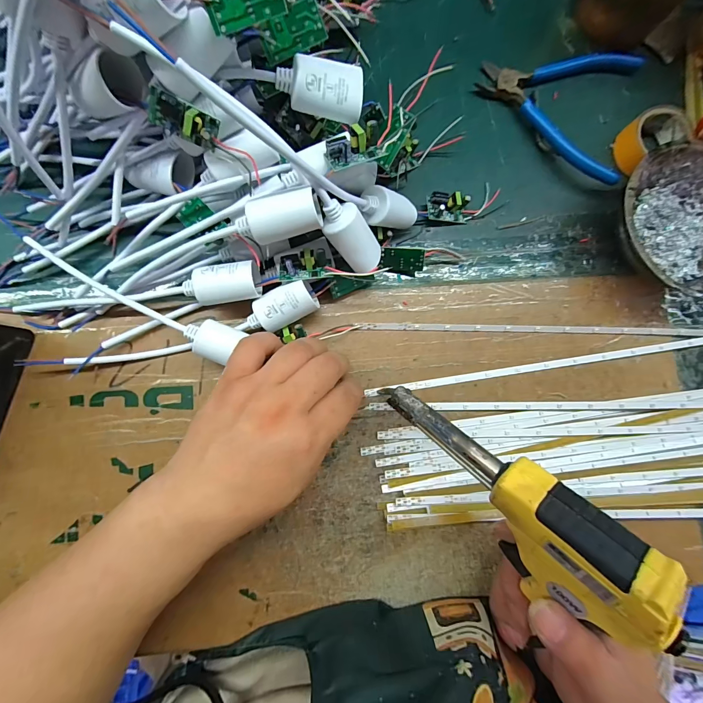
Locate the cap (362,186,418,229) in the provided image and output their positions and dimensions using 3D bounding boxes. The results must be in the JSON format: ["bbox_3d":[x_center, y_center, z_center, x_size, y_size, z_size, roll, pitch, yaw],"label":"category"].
[{"bbox_3d":[0.030,-0.107,0.258,0.054,0.021,0.025,0,83,-40],"label":"cap"}]

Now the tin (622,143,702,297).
[{"bbox_3d":[0.268,-0.100,0.280,0.122,0.042,0.117,-16,86,-5],"label":"tin"}]

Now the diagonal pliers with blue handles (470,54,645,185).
[{"bbox_3d":[0.195,-0.226,0.299,0.143,0.020,0.112,42,84,1],"label":"diagonal pliers with blue handles"}]

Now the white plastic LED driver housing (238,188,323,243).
[{"bbox_3d":[-0.044,-0.082,0.210,0.050,0.021,0.022,-13,85,-4],"label":"white plastic LED driver housing"}]

